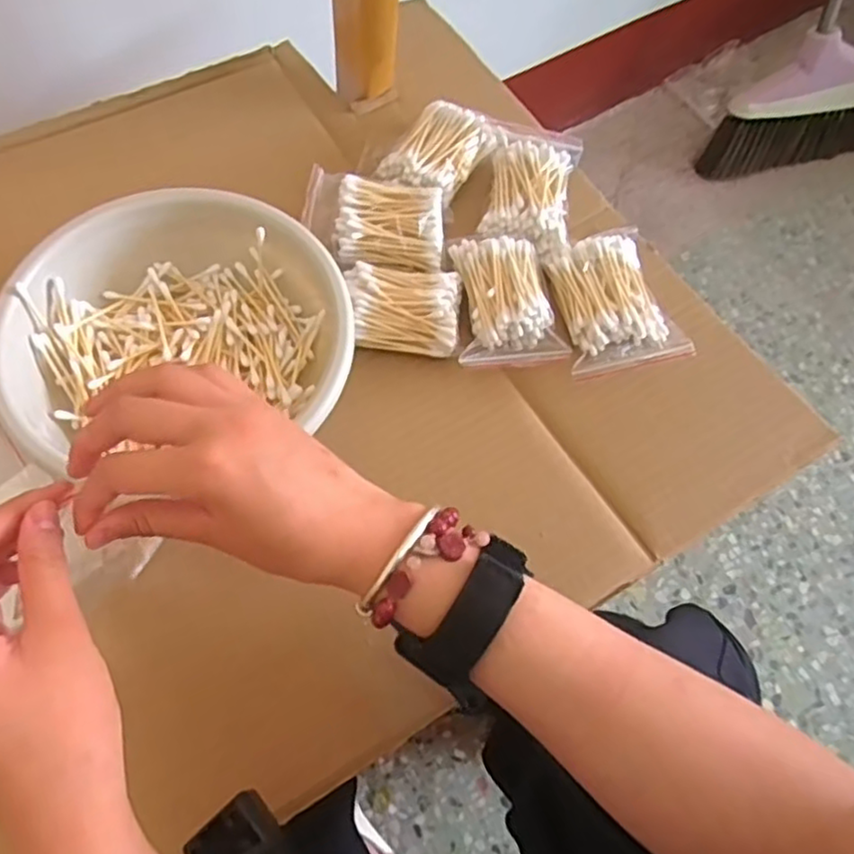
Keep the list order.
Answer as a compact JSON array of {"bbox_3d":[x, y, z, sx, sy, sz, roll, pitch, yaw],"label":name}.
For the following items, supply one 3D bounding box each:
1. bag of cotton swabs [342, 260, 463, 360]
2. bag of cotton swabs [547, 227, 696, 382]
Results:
[{"bbox_3d":[-0.015,-0.081,0.441,0.072,0.022,0.063,3,66,-2],"label":"bag of cotton swabs"},{"bbox_3d":[0.123,-0.084,0.444,0.068,0.017,0.101,-11,67,-8],"label":"bag of cotton swabs"}]

